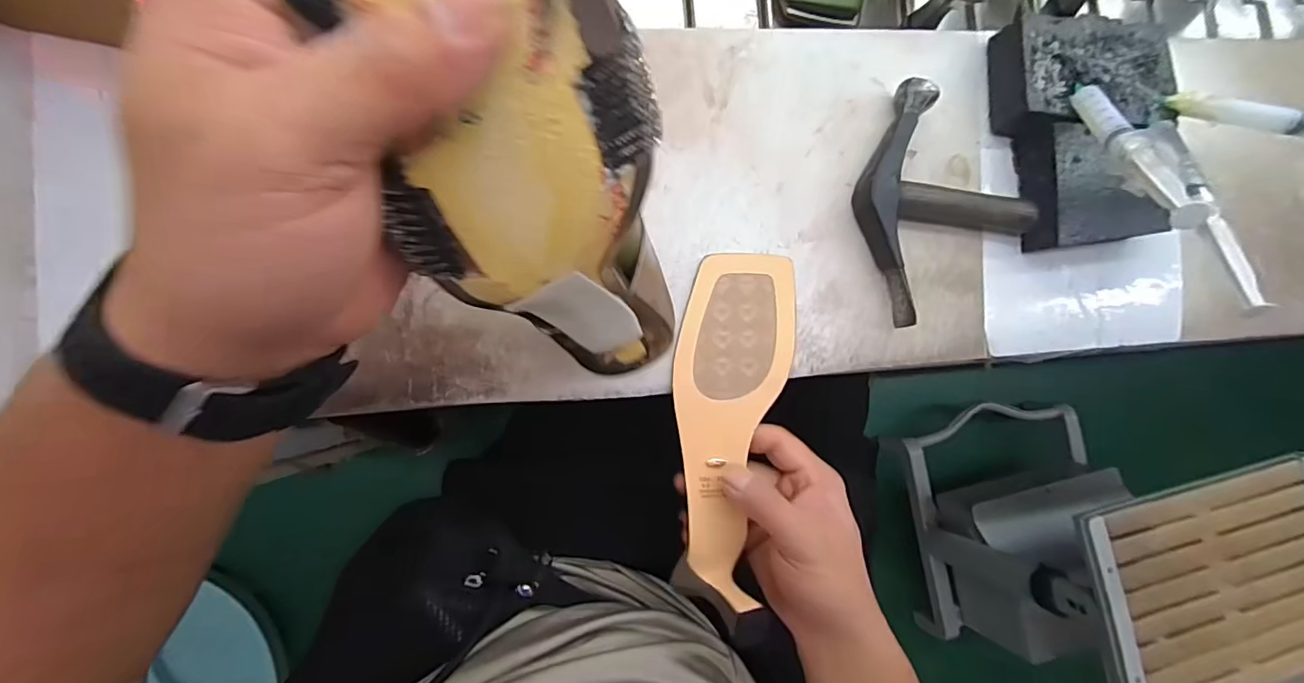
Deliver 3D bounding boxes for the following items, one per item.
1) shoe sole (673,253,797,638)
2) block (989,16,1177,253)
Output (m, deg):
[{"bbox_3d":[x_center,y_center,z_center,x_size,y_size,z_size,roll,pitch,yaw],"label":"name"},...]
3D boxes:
[{"bbox_3d":[0.050,0.056,0.367,0.076,0.012,0.232,8,83,-8],"label":"shoe sole"},{"bbox_3d":[0.323,-0.156,0.406,0.128,0.039,0.167,-9,87,-9],"label":"block"}]

